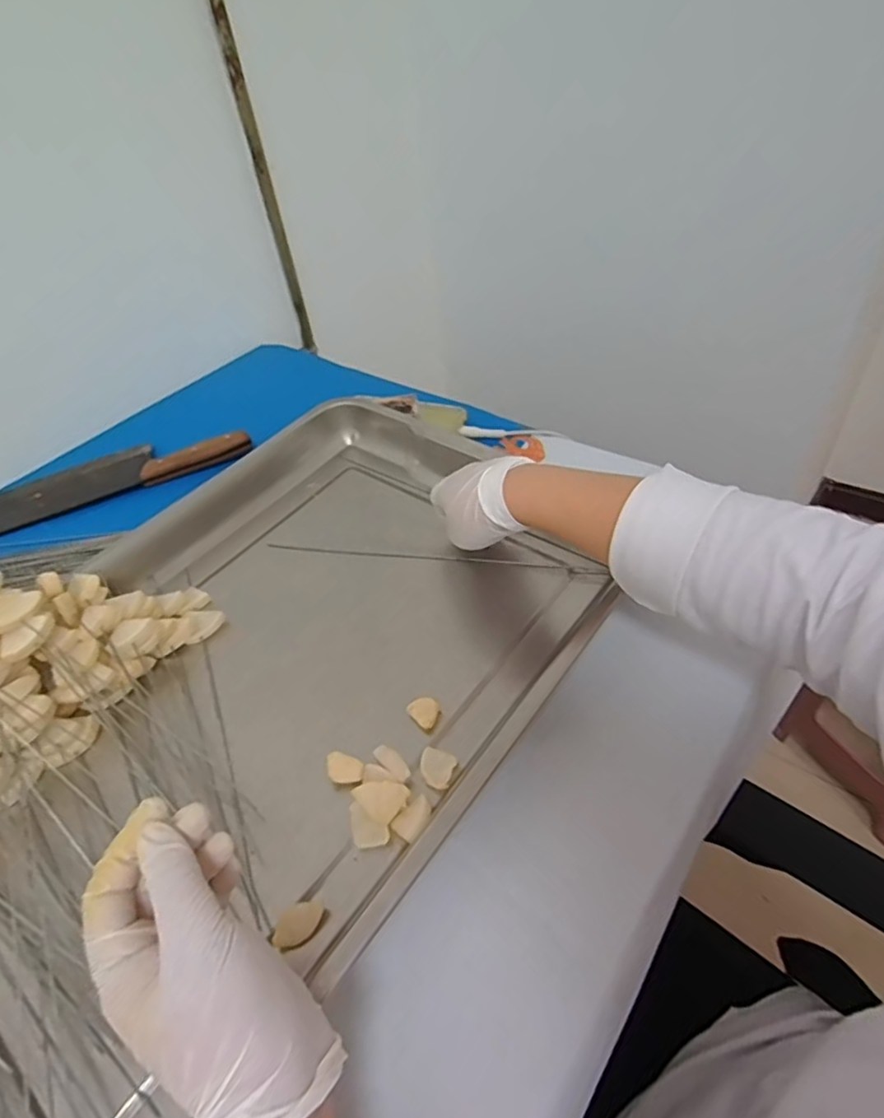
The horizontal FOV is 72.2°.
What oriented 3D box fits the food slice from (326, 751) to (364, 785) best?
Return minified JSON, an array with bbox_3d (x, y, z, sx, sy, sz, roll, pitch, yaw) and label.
[{"bbox_3d":[-0.068,0.145,0.420,0.028,0.004,0.020,7,64,16],"label":"food slice"}]

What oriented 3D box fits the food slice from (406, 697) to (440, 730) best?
[{"bbox_3d":[-0.012,0.113,0.446,0.018,0.015,0.023,-35,53,-26],"label":"food slice"}]

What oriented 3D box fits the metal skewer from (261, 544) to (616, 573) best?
[{"bbox_3d":[-0.013,-0.001,0.559,0.312,0.005,0.010,4,47,12],"label":"metal skewer"}]

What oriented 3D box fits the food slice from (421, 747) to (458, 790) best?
[{"bbox_3d":[-0.004,0.145,0.419,0.024,0.008,0.025,15,49,18],"label":"food slice"}]

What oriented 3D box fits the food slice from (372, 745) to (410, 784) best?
[{"bbox_3d":[-0.033,0.141,0.418,0.012,0.014,0.033,-34,52,-25],"label":"food slice"}]

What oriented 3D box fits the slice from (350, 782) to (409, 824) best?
[{"bbox_3d":[-0.039,0.155,0.398,0.028,0.004,0.030,-38,79,-23],"label":"slice"}]

